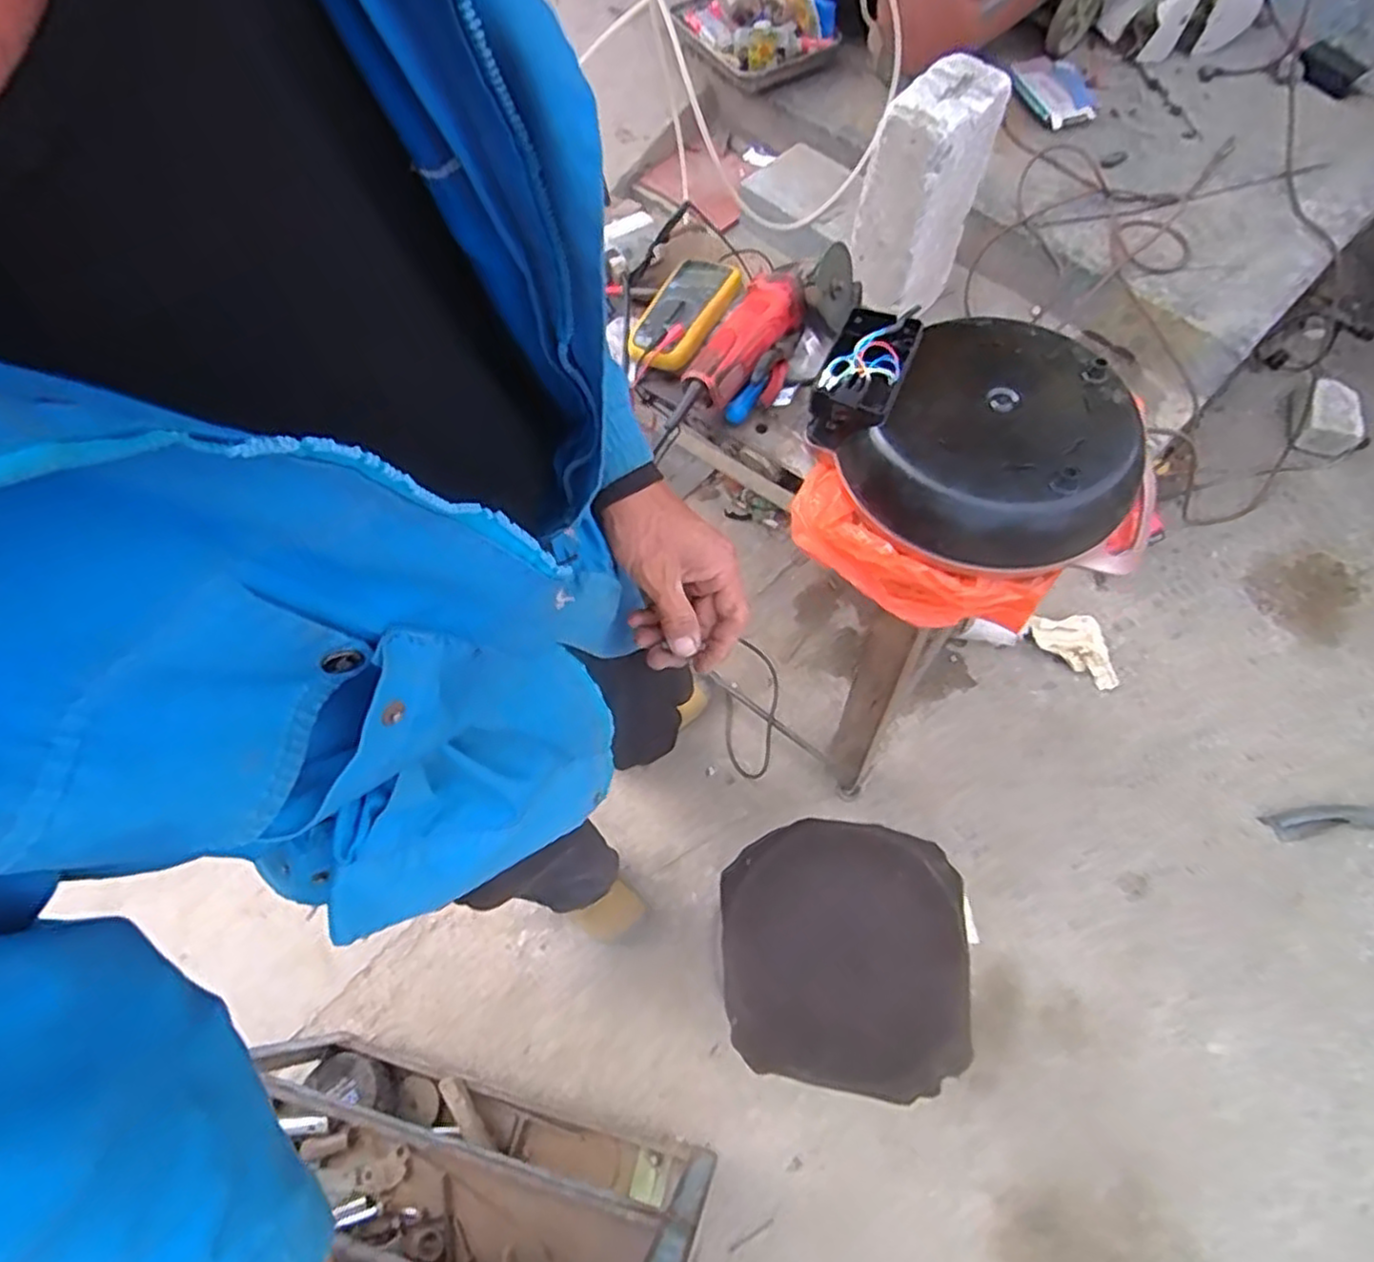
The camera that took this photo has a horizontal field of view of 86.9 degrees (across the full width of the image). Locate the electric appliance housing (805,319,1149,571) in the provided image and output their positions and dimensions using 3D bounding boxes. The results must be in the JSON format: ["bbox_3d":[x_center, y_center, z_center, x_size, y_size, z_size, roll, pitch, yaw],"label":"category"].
[{"bbox_3d":[0.309,-0.195,0.733,0.272,0.059,0.271,-1,65,1],"label":"electric appliance housing"}]

